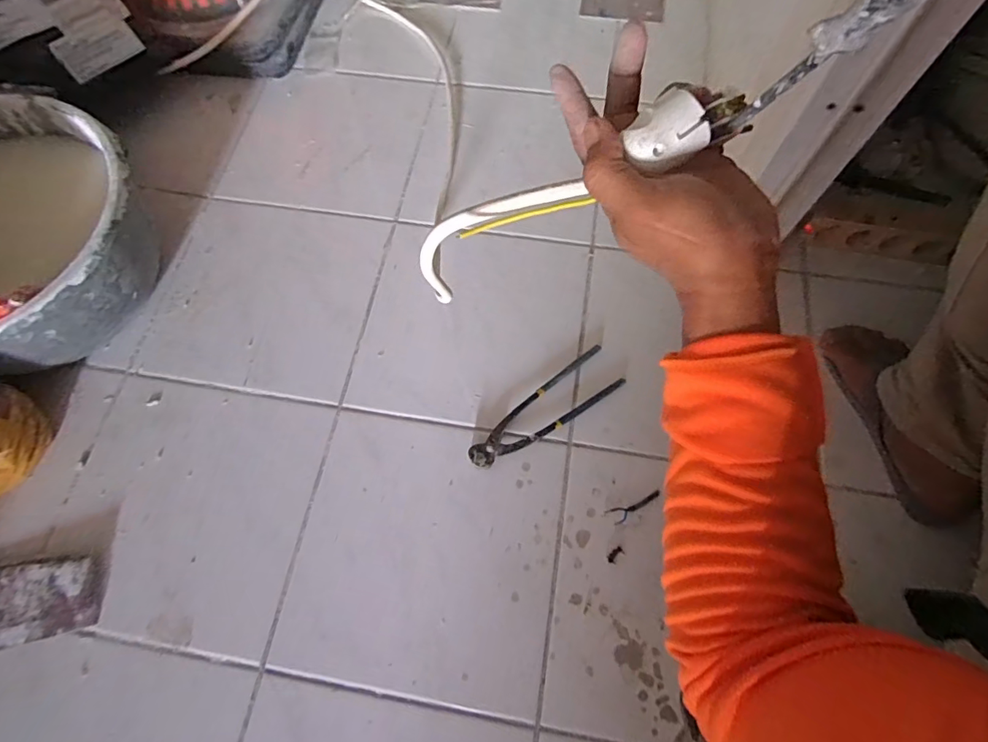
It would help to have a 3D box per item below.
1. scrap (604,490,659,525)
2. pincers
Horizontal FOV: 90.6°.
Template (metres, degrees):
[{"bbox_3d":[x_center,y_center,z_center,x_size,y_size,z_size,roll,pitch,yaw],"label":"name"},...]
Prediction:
[{"bbox_3d":[0.166,0.161,0.576,0.071,0.005,0.019,-20,69,-7],"label":"scrap"},{"bbox_3d":[0.064,0.050,0.625,0.221,0.014,0.063,-33,71,-12],"label":"pincers"}]

